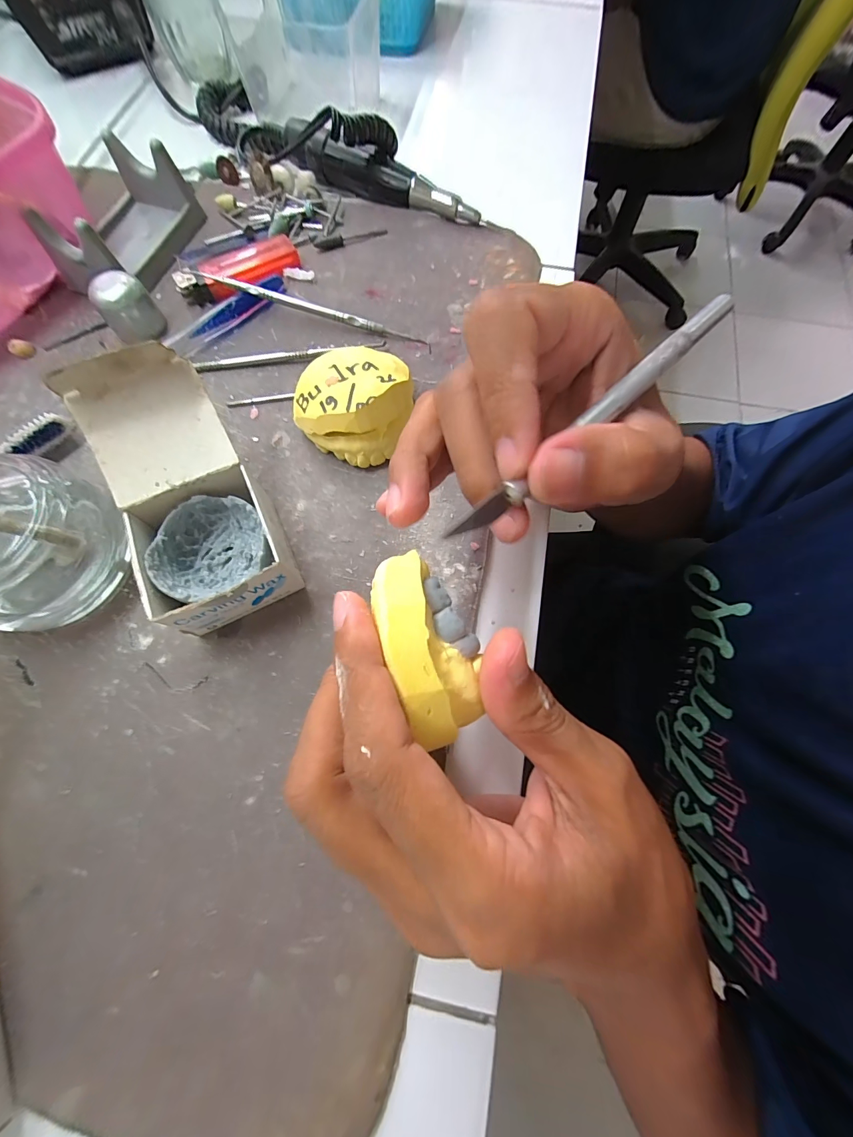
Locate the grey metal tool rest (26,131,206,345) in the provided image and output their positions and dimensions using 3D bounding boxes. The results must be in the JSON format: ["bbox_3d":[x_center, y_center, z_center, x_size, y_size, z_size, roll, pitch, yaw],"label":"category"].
[{"bbox_3d":[-0.198,-0.209,0.245,0.071,0.034,0.131,7,72,2],"label":"grey metal tool rest"}]

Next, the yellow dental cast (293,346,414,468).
[{"bbox_3d":[-0.038,-0.086,0.205,0.056,0.034,0.054,0,72,-1],"label":"yellow dental cast"}]

